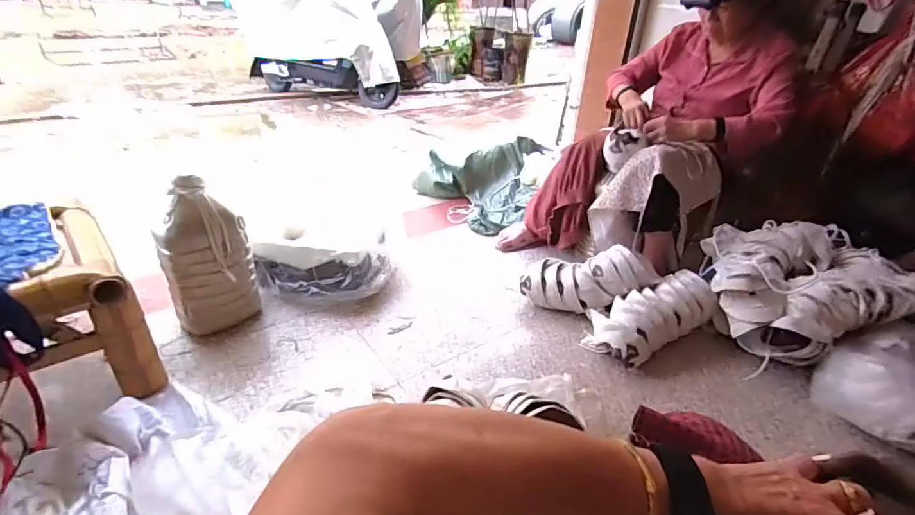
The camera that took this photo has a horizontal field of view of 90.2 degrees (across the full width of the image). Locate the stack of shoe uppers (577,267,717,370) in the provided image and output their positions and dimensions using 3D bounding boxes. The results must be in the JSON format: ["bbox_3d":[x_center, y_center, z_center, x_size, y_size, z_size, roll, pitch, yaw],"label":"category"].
[{"bbox_3d":[0.527,0.154,1.256,0.382,0.122,0.175,-25,31,-20],"label":"stack of shoe uppers"}]

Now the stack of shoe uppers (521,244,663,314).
[{"bbox_3d":[0.383,0.061,1.325,0.390,0.129,0.168,-10,30,12],"label":"stack of shoe uppers"}]

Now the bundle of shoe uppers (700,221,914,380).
[{"bbox_3d":[0.915,0.097,1.219,0.422,0.261,0.324,4,32,0],"label":"bundle of shoe uppers"}]

